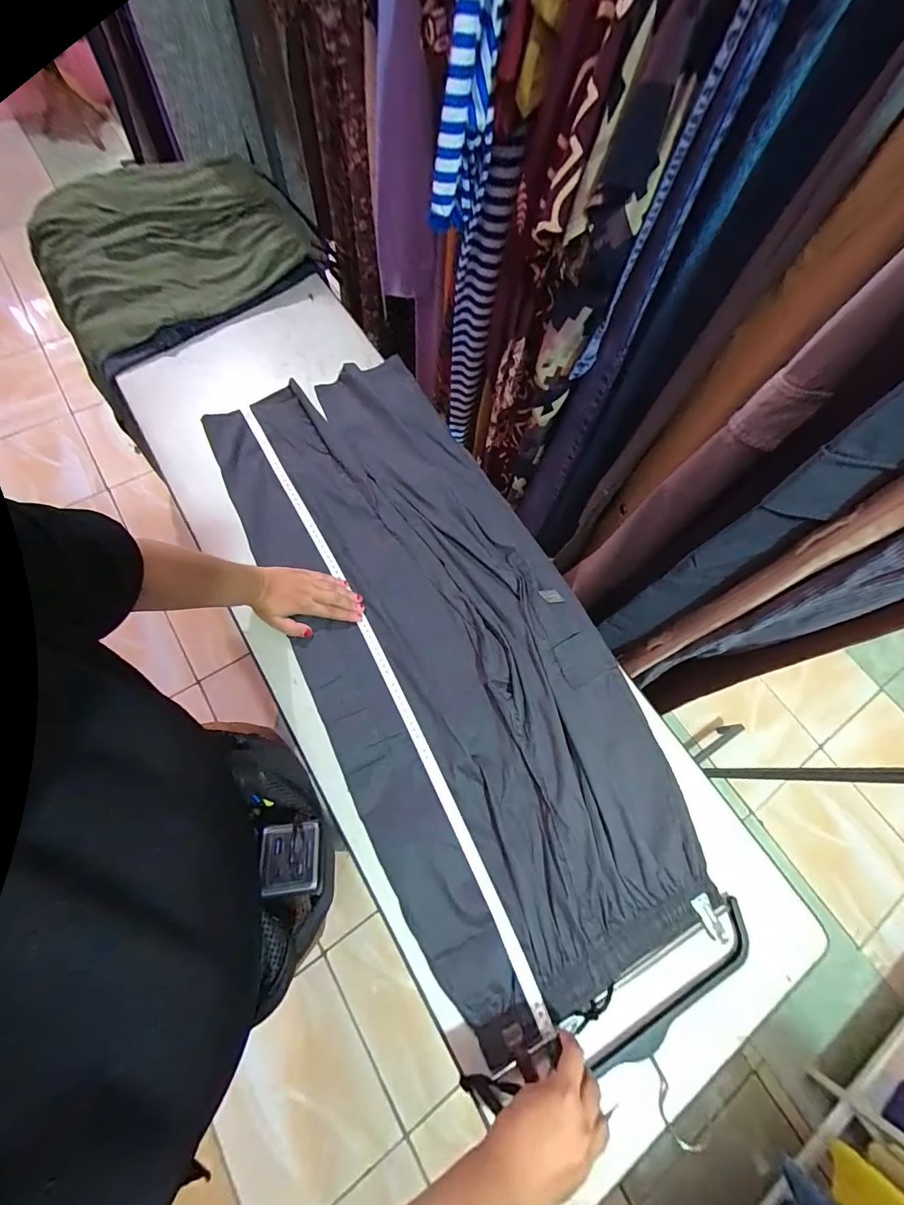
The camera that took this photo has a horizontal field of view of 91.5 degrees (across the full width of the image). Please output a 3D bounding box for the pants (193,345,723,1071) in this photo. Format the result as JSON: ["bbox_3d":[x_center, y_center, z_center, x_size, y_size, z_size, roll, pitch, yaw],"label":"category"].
[{"bbox_3d":[-0.020,0.027,0.656,0.398,0.048,0.951,-25,72,-10],"label":"pants"}]

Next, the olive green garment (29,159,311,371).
[{"bbox_3d":[-0.536,-0.684,0.855,0.473,0.099,0.368,-34,74,-13],"label":"olive green garment"}]

